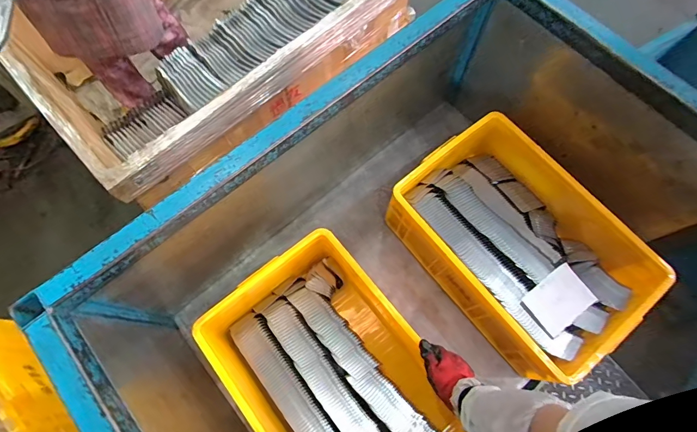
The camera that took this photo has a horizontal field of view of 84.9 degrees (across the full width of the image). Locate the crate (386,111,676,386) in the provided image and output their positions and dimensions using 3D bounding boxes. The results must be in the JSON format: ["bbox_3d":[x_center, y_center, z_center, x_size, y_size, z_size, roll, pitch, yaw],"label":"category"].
[{"bbox_3d":[0.359,0.059,0.847,0.319,0.178,0.497,-36,75,-11],"label":"crate"}]

